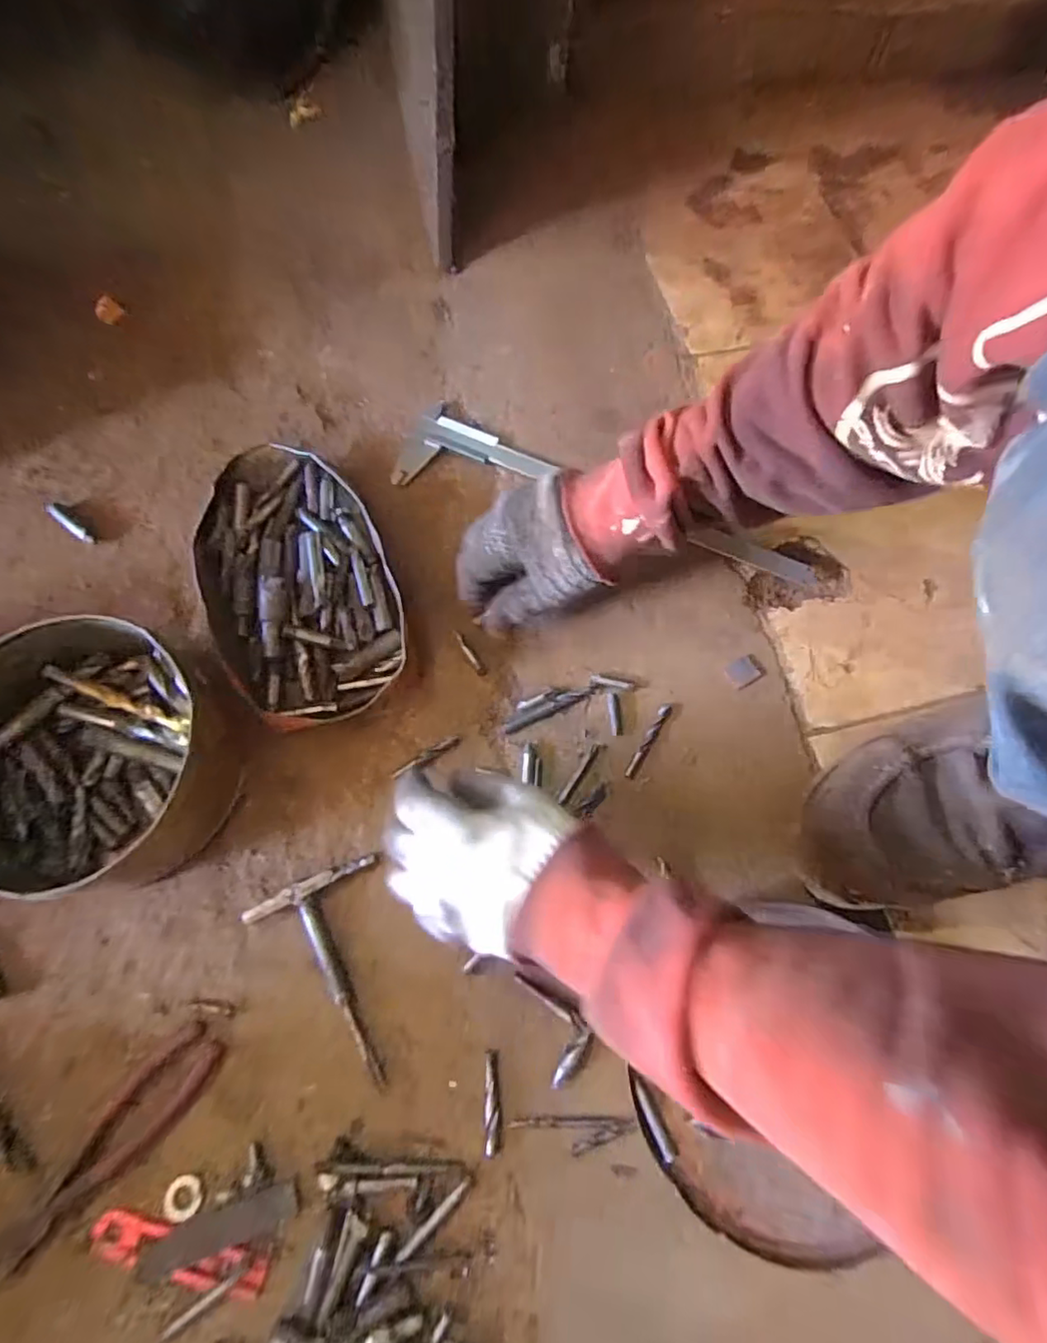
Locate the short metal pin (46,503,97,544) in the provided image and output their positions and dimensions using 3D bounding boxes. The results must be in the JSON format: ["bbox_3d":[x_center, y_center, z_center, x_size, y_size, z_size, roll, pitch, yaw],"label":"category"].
[{"bbox_3d":[-0.411,-0.134,0.530,0.056,0.014,0.013,38,75,12],"label":"short metal pin"}]

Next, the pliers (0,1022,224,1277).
[{"bbox_3d":[-0.267,0.310,0.377,0.040,0.015,0.161,37,72,12],"label":"pliers"}]

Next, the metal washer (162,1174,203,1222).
[{"bbox_3d":[-0.220,0.341,0.377,0.024,0.004,0.022,-40,75,-15],"label":"metal washer"}]

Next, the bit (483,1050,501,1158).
[{"bbox_3d":[-0.022,0.293,0.398,0.011,0.011,0.057,-2,69,-3],"label":"bit"}]

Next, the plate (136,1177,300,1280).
[{"bbox_3d":[-0.192,0.351,0.368,0.094,0.004,0.023,-18,71,-8],"label":"plate"}]

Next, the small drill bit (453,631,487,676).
[{"bbox_3d":[-0.048,-0.016,0.510,0.008,0.004,0.049,-34,74,-11],"label":"small drill bit"}]

